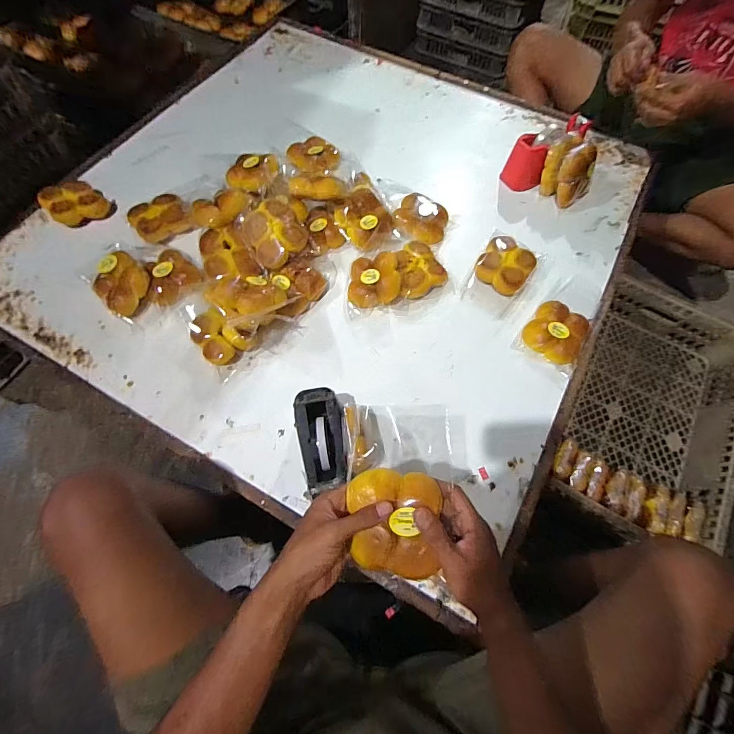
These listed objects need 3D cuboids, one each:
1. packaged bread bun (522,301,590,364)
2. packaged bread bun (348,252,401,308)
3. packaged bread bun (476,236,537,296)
[{"bbox_3d":[0.374,-0.071,0.730,0.108,0.038,0.110,39,72,14],"label":"packaged bread bun"},{"bbox_3d":[0.014,-0.175,0.759,0.104,0.058,0.112,-2,67,-2],"label":"packaged bread bun"},{"bbox_3d":[0.288,-0.212,0.777,0.103,0.047,0.111,0,67,-1],"label":"packaged bread bun"}]

